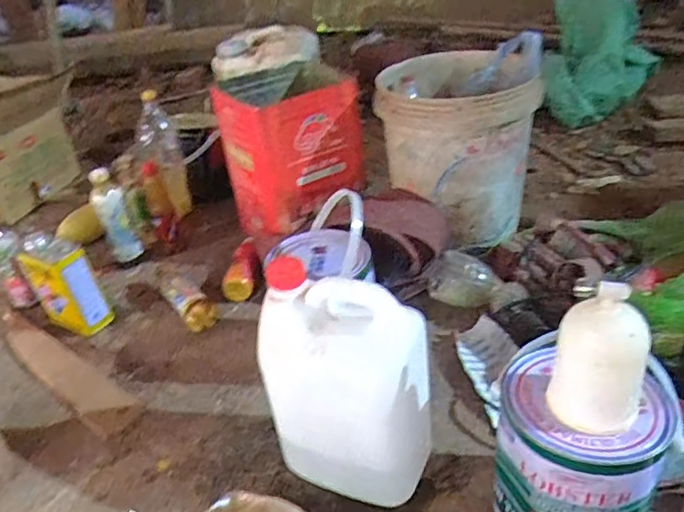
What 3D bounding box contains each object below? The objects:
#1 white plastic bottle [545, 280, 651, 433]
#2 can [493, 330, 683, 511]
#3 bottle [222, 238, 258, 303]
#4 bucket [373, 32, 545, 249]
[{"bbox_3d":[0.237,0.100,0.525,0.076,0.148,0.062,8,36,23],"label":"white plastic bottle"},{"bbox_3d":[0.247,0.230,0.609,0.169,0.198,0.143,15,39,30],"label":"can"},{"bbox_3d":[-0.206,0.021,1.178,0.073,0.057,0.179,-8,32,-3],"label":"bottle"},{"bbox_3d":[0.234,-0.243,1.164,0.287,0.344,0.351,2,34,15],"label":"bucket"}]

